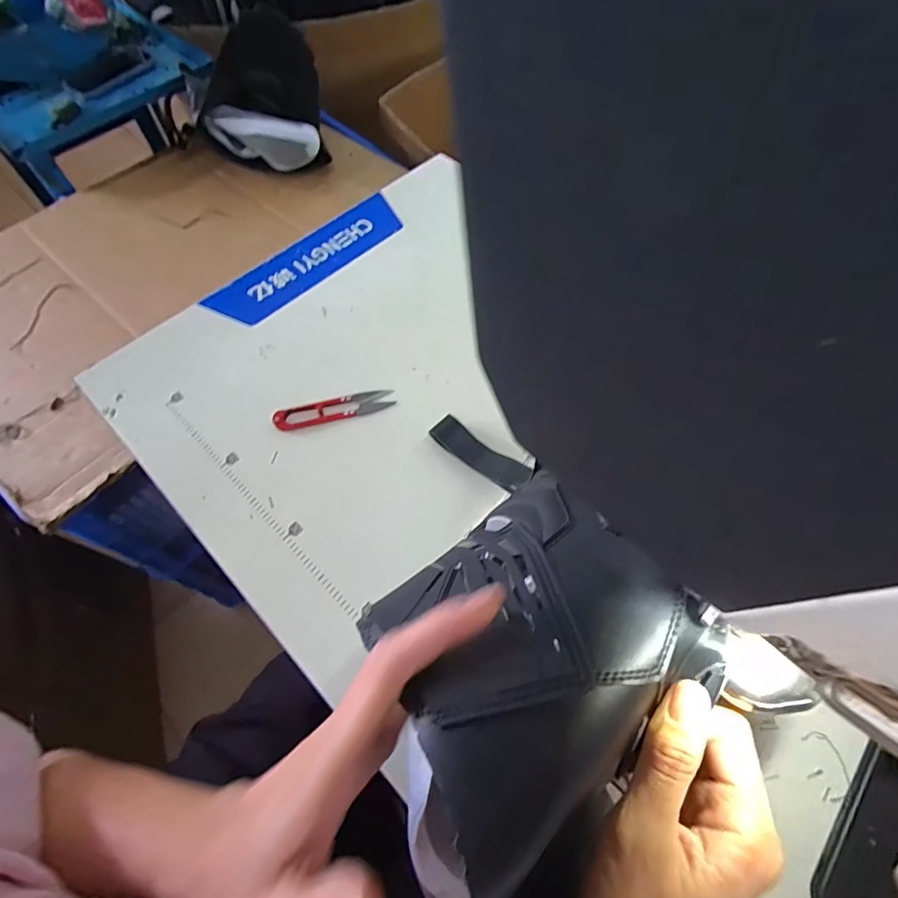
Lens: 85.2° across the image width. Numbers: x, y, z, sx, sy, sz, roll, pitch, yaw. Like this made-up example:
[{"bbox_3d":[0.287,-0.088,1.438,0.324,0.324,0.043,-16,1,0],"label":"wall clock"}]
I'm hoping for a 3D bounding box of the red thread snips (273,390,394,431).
[{"bbox_3d":[-0.115,-0.040,0.496,0.119,0.015,0.026,-16,64,-7],"label":"red thread snips"}]

